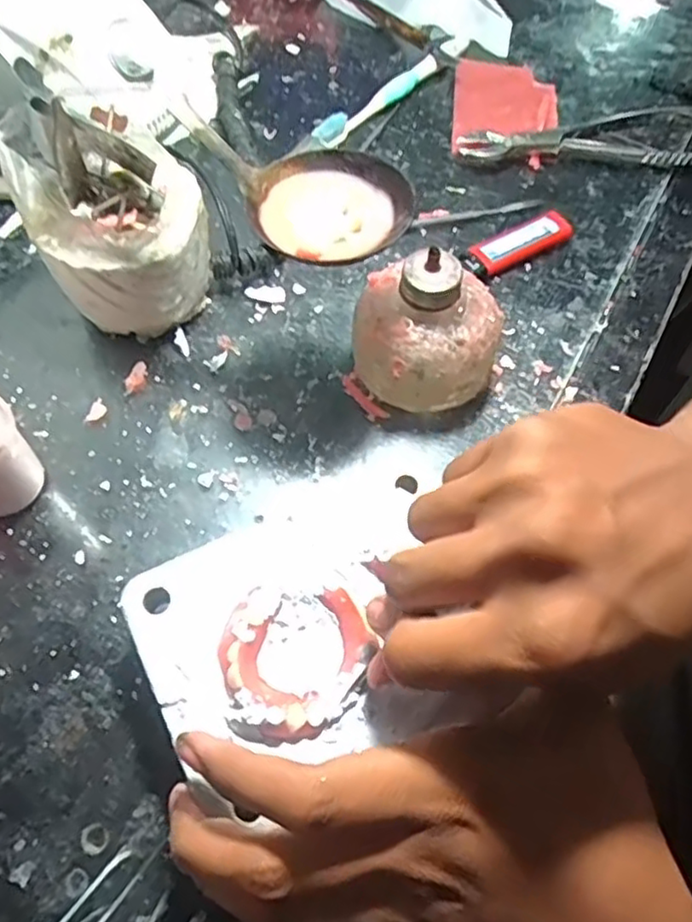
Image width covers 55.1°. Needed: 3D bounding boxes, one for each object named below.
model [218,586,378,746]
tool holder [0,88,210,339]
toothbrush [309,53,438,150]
[{"bbox_3d":[-0.019,0.075,0.254,0.057,0.013,0.056,1,61,-2],"label":"model"},{"bbox_3d":[-0.118,-0.125,0.346,0.084,0.110,0.082,1,61,-2],"label":"tool holder"},{"bbox_3d":[0.021,-0.265,0.488,0.022,0.016,0.133,36,65,17],"label":"toothbrush"}]

